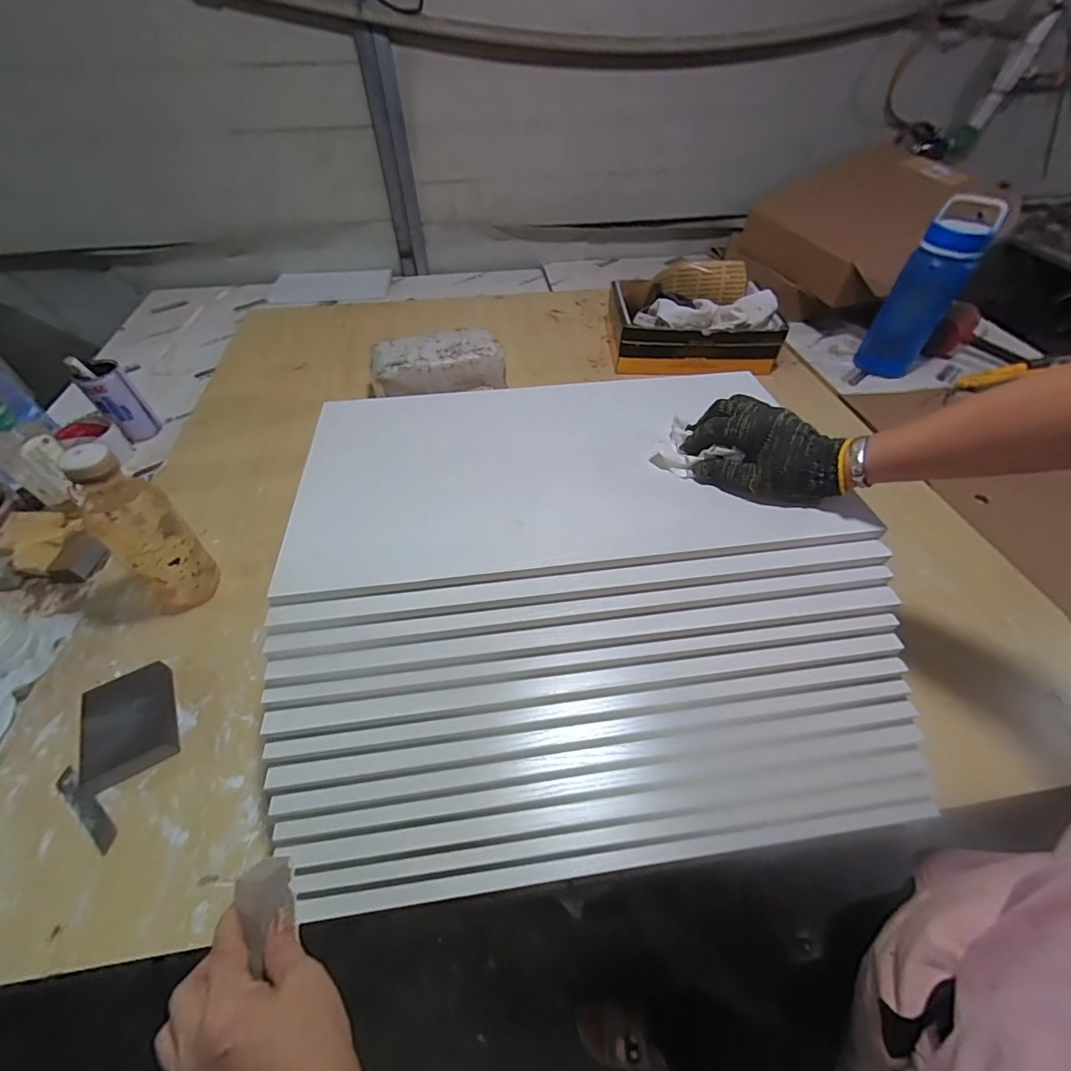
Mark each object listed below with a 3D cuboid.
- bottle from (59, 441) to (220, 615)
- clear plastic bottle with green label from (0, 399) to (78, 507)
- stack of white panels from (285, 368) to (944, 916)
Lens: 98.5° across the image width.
[{"bbox_3d":[-0.418,-0.005,0.490,0.078,0.200,0.078,26,55,21],"label":"bottle"},{"bbox_3d":[-0.666,-0.120,0.593,0.064,0.169,0.059,-9,50,-7],"label":"clear plastic bottle with green label"},{"bbox_3d":[0.049,0.031,0.447,0.549,0.088,0.502,-4,68,-7],"label":"stack of white panels"}]

